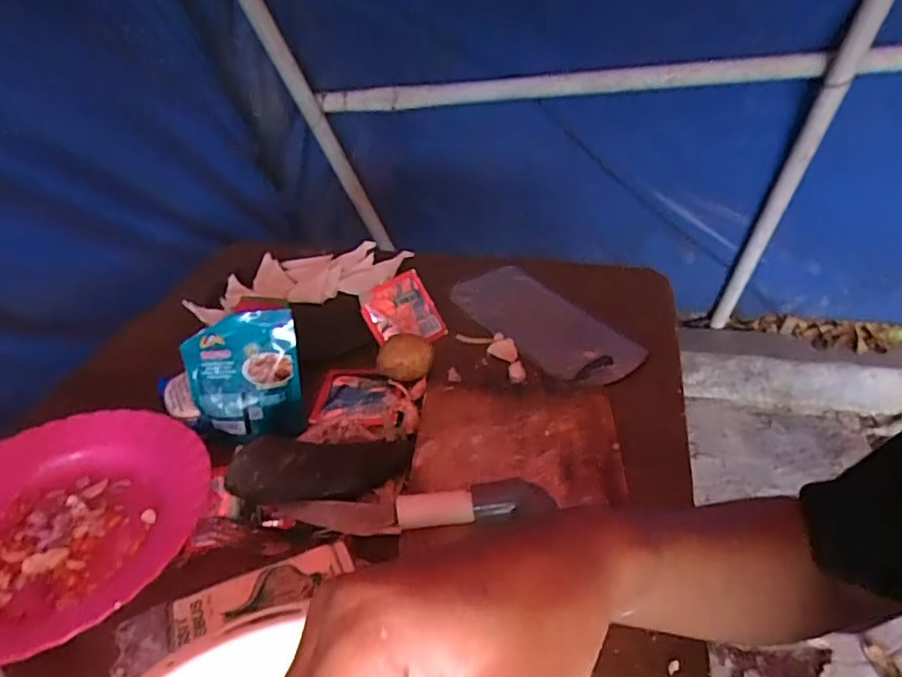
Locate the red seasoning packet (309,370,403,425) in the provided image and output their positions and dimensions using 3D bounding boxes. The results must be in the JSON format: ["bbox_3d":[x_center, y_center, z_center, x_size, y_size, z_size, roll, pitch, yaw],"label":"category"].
[{"bbox_3d":[-0.086,0.051,0.575,0.080,0.012,0.072,0,39,10],"label":"red seasoning packet"}]

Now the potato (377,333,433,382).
[{"bbox_3d":[-0.043,0.017,0.591,0.054,0.037,0.045,-12,34,-13],"label":"potato"}]

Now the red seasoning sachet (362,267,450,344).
[{"bbox_3d":[-0.050,-0.025,0.637,0.080,0.076,0.012,-30,6,-32],"label":"red seasoning sachet"}]

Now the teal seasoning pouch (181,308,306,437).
[{"bbox_3d":[-0.173,0.030,0.507,0.090,0.098,0.035,-4,30,-5],"label":"teal seasoning pouch"}]

